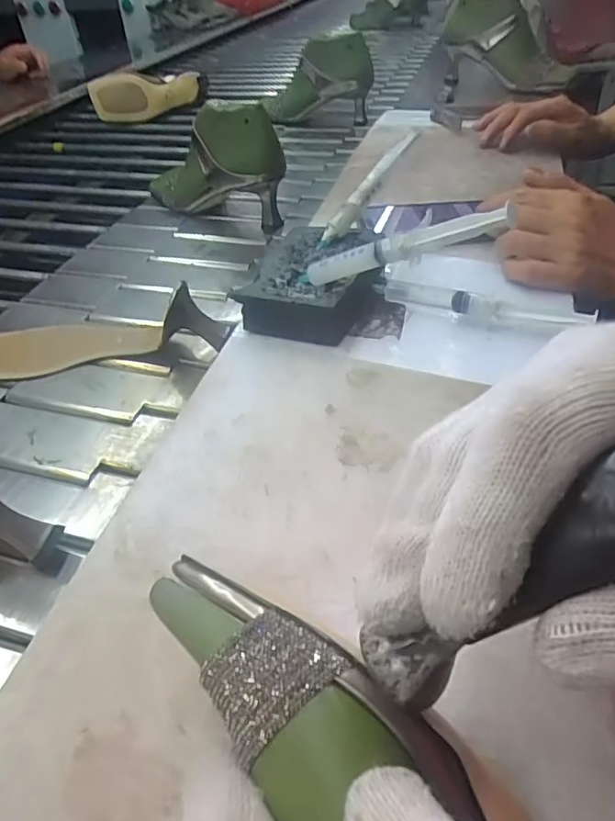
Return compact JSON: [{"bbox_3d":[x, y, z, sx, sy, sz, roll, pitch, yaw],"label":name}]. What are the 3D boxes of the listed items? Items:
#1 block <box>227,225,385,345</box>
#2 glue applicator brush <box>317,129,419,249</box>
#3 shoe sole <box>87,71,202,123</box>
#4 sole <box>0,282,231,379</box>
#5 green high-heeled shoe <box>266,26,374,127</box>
[{"bbox_3d":[0.009,-0.105,0.454,0.091,0.037,0.133,12,44,17],"label":"block"},{"bbox_3d":[0.050,-0.182,0.468,0.121,0.015,0.014,-51,52,1],"label":"glue applicator brush"},{"bbox_3d":[-0.315,-0.626,1.135,0.216,0.088,0.042,-20,44,-17],"label":"shoe sole"},{"bbox_3d":[-0.195,-0.080,0.511,0.244,0.058,0.080,-6,41,-2],"label":"sole"},{"bbox_3d":[0.016,-0.573,1.005,0.193,0.154,0.076,8,41,14],"label":"green high-heeled shoe"}]

